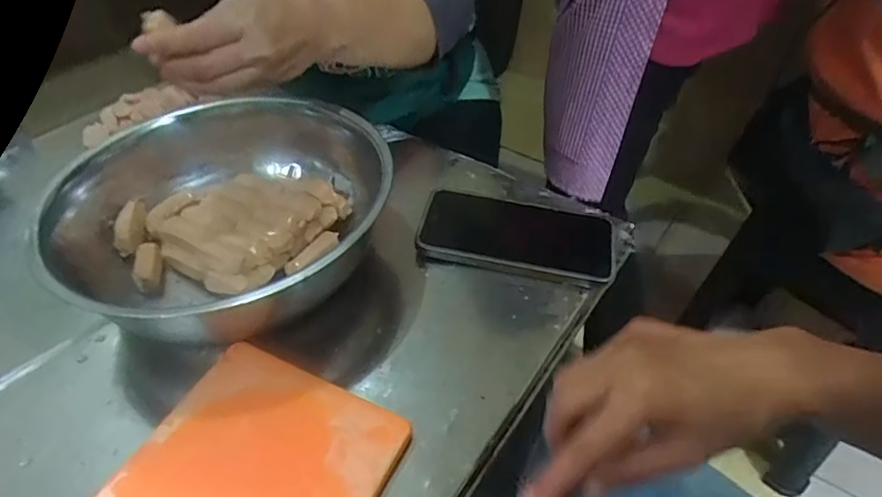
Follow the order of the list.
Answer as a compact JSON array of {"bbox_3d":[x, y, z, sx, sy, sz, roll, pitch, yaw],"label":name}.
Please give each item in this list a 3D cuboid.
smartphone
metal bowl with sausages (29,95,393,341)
[{"bbox_3d":[0.065,-0.012,0.483,0.164,0.017,0.079,8,44,8],"label":"smartphone"},{"bbox_3d":[-0.161,-0.022,0.444,0.237,0.085,0.221,0,44,0],"label":"metal bowl with sausages"}]

